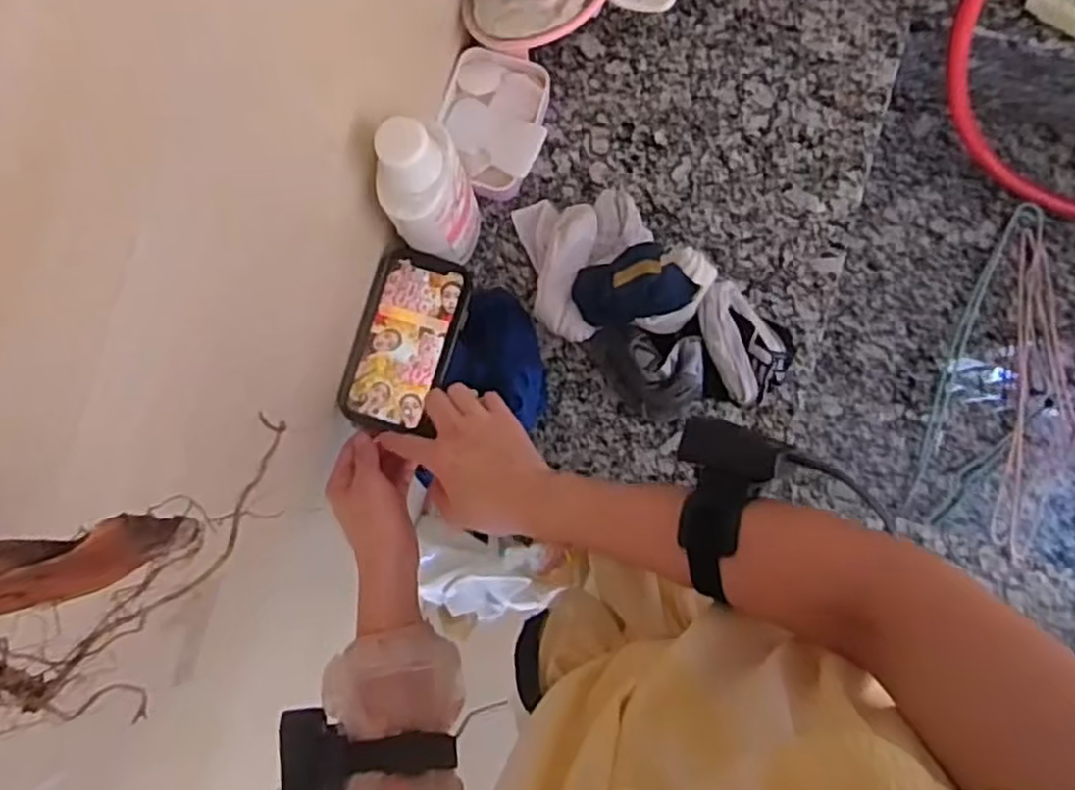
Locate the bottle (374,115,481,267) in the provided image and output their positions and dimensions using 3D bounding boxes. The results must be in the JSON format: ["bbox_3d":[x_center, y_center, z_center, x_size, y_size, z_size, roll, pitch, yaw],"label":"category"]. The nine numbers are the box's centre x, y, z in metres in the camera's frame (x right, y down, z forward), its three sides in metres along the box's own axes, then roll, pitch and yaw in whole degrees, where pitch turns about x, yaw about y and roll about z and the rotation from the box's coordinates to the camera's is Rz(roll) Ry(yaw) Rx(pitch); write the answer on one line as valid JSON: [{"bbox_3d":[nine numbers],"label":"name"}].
[{"bbox_3d":[-0.085,-0.159,0.614,0.047,0.200,0.069,17,87,4],"label":"bottle"}]

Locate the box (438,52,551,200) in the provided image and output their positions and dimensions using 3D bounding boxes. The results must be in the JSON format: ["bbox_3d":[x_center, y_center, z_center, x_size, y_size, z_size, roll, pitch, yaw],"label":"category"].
[{"bbox_3d":[-0.040,-0.256,0.717,0.095,0.034,0.134,14,87,4],"label":"box"}]

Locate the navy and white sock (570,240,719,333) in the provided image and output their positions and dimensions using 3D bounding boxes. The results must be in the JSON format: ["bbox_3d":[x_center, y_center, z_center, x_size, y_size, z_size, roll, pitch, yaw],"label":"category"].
[{"bbox_3d":[0.095,-0.088,0.644,0.118,0.060,0.067,-20,85,2],"label":"navy and white sock"}]

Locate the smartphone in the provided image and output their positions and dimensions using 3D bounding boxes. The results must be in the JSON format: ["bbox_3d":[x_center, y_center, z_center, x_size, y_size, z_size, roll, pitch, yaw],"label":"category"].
[{"bbox_3d":[-0.112,-0.045,0.649,0.082,0.013,0.153,17,87,4],"label":"smartphone"}]

